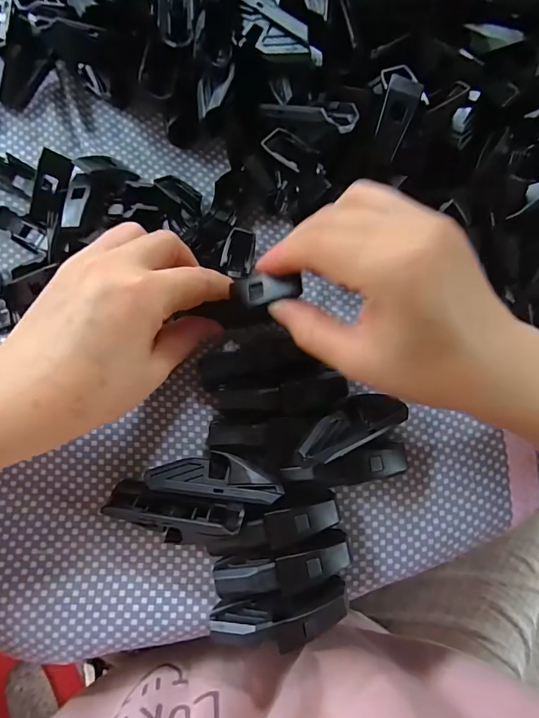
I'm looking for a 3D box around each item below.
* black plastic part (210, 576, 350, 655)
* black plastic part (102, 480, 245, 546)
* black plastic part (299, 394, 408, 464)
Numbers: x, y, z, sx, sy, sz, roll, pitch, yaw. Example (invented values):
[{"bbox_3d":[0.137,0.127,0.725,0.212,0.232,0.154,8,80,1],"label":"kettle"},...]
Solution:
[{"bbox_3d":[0.006,0.134,0.209,0.071,0.020,0.022,-11,82,-5],"label":"black plastic part"},{"bbox_3d":[-0.052,0.079,0.204,0.073,0.022,0.022,8,81,13],"label":"black plastic part"},{"bbox_3d":[0.044,0.033,0.212,0.068,0.010,0.022,-22,82,-30],"label":"black plastic part"}]

